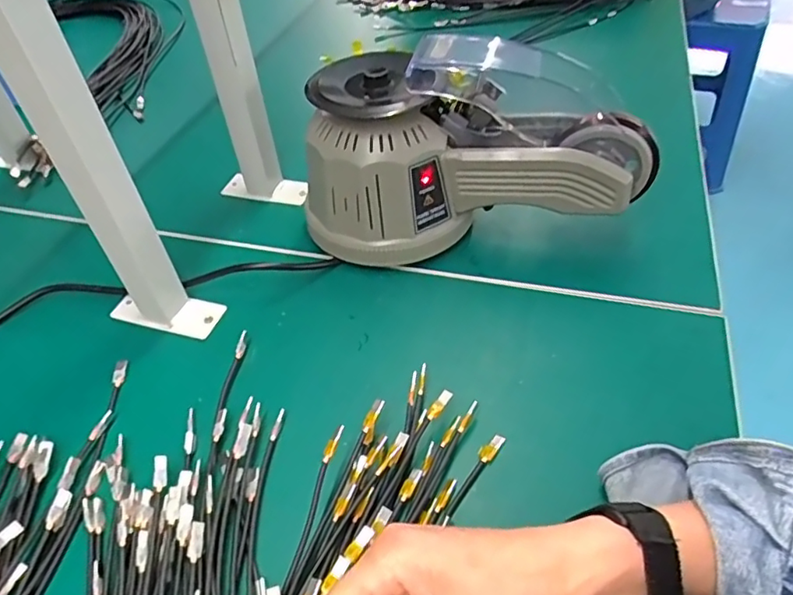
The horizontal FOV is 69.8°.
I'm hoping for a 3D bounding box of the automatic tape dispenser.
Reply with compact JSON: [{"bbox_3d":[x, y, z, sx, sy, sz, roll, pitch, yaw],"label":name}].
[{"bbox_3d":[0.064,-0.119,0.493,0.288,0.159,0.119,3,47,8],"label":"automatic tape dispenser"}]

